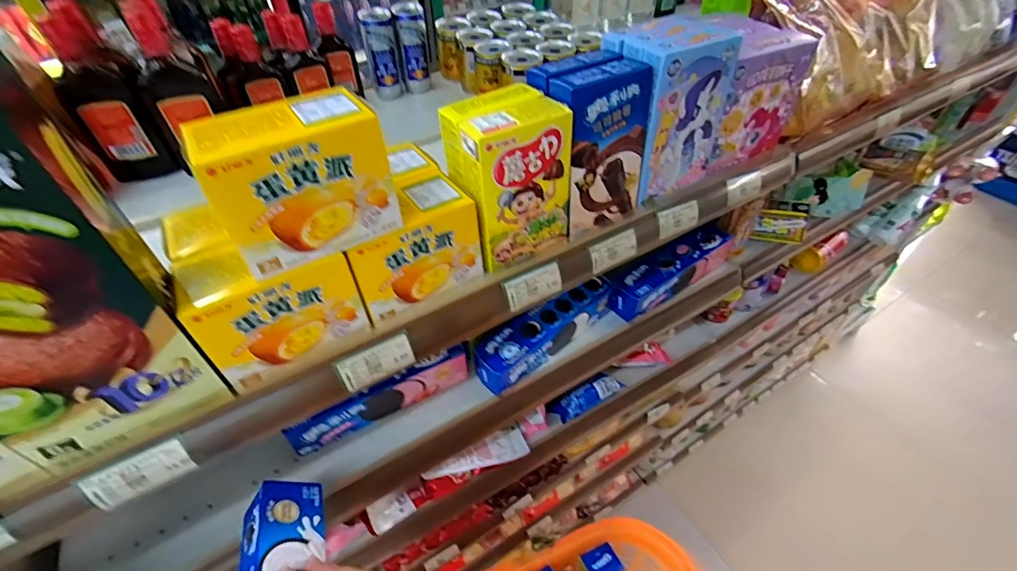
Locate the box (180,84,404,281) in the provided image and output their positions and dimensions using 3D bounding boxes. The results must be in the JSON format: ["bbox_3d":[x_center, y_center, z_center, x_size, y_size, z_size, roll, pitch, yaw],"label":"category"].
[{"bbox_3d":[-0.138,-0.072,0.307,0.110,0.083,0.063,-26,51,-23],"label":"box"}]

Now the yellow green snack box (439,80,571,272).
[{"bbox_3d":[-0.001,-0.097,0.409,0.088,0.125,0.075,-26,51,-22],"label":"yellow green snack box"}]

